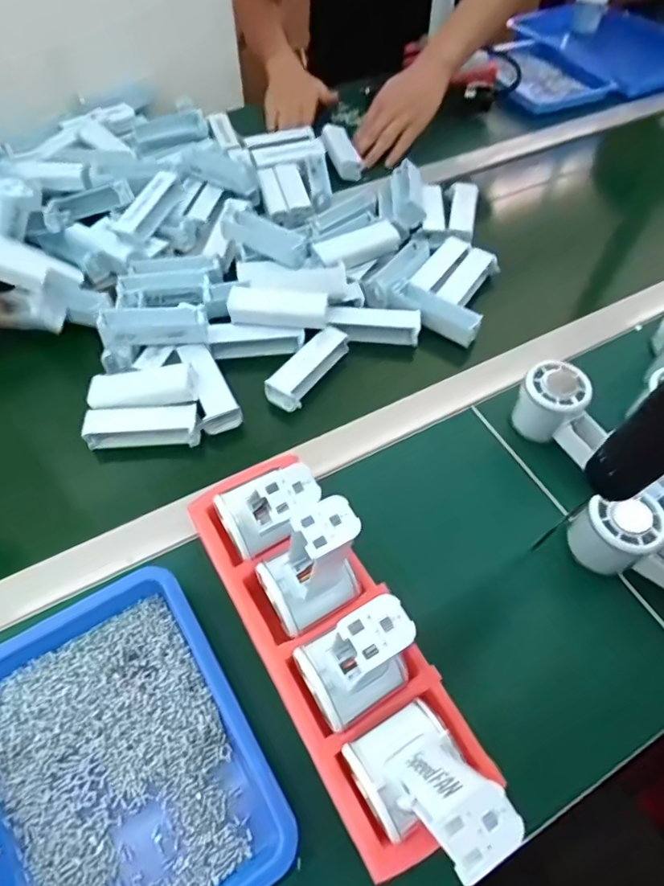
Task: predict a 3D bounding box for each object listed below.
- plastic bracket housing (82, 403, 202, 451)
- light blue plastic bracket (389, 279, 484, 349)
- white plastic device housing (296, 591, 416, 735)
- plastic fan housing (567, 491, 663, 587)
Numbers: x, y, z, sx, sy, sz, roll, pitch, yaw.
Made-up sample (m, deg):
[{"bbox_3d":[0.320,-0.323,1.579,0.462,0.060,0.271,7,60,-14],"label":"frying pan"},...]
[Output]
[{"bbox_3d":[-0.177,-0.015,0.501,0.103,0.021,0.034,-1,57,-3],"label":"plastic bracket housing"},{"bbox_3d":[0.114,-0.148,0.586,0.106,0.017,0.034,39,64,20],"label":"light blue plastic bracket"},{"bbox_3d":[0.015,0.123,0.305,0.056,0.127,0.045,-28,63,-19],"label":"white plastic device housing"},{"bbox_3d":[0.262,0.093,0.407,0.153,0.053,0.056,33,62,18],"label":"plastic fan housing"}]

